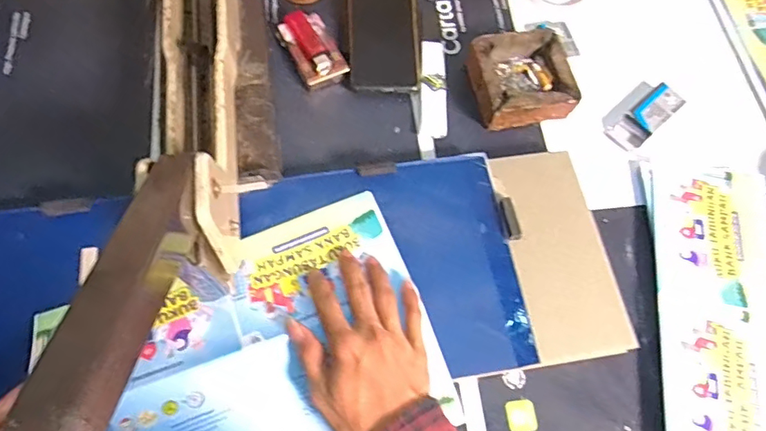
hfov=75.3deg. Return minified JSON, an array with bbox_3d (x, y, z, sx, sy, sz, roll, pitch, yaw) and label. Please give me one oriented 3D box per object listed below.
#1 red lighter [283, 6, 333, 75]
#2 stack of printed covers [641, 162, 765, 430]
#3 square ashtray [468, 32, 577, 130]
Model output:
[{"bbox_3d":[-0.083,-0.193,0.551,0.023,0.013,0.092,-26,72,-14],"label":"red lighter"},{"bbox_3d":[0.327,0.087,0.468,0.144,0.014,0.293,9,67,0],"label":"stack of printed covers"},{"bbox_3d":[0.148,-0.149,0.540,0.103,0.036,0.100,-11,69,-8],"label":"square ashtray"}]

